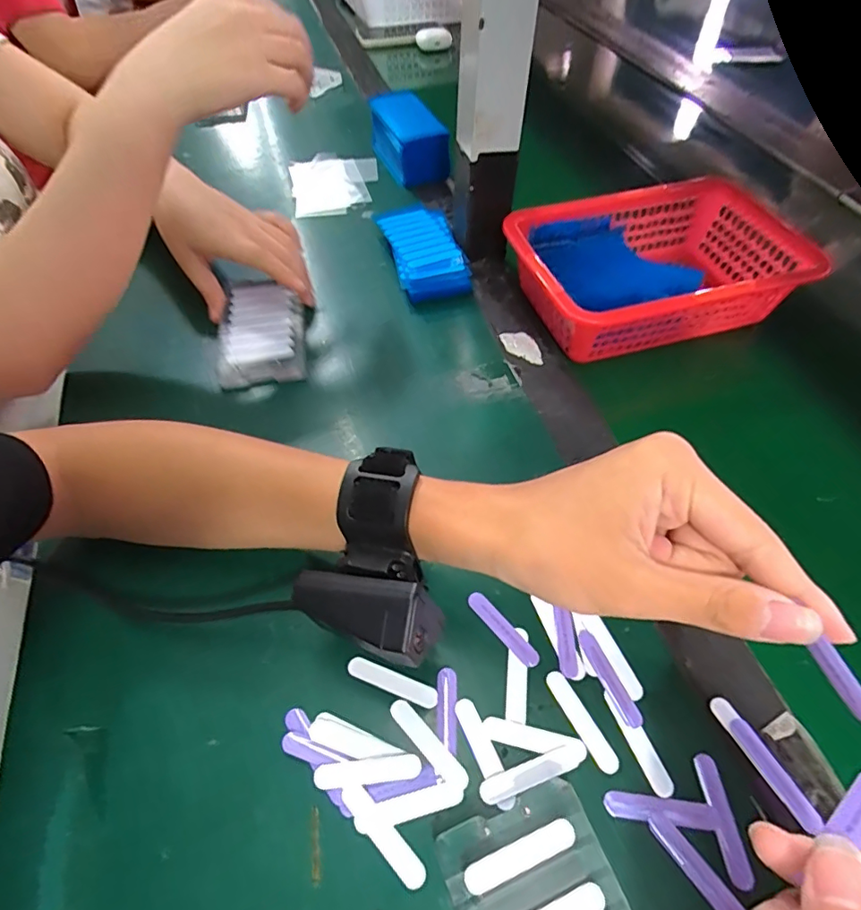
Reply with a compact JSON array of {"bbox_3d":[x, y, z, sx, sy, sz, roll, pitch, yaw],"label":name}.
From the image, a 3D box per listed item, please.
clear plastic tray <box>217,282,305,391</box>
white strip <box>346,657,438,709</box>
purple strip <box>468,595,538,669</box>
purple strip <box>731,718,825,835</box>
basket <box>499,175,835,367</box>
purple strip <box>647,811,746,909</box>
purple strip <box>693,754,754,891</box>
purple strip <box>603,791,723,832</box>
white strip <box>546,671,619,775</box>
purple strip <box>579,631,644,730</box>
[{"bbox_3d":[-0.141,-0.105,0.436,0.068,0.013,0.110,-9,57,-9],"label":"clear plastic tray"},{"bbox_3d":[-0.020,0.121,0.279,0.051,0.004,0.010,20,57,10],"label":"white strip"},{"bbox_3d":[0.041,0.098,0.294,0.010,0.004,0.050,-35,64,-23],"label":"purple strip"},{"bbox_3d":[0.165,0.152,0.250,0.011,0.004,0.049,-19,51,-14],"label":"purple strip"},{"bbox_3d":[0.191,-0.158,0.447,0.235,0.060,0.145,-11,57,-10],"label":"basket"},{"bbox_3d":[0.119,0.184,0.231,0.010,0.004,0.050,-31,63,-22],"label":"purple strip"},{"bbox_3d":[0.135,0.168,0.241,0.010,0.004,0.051,-3,56,-5],"label":"purple strip"},{"bbox_3d":[0.108,0.166,0.243,0.052,0.004,0.011,8,56,2],"label":"purple strip"},{"bbox_3d":[0.077,0.135,0.266,0.011,0.004,0.050,-23,60,-17],"label":"white strip"},{"bbox_3d":[0.095,0.118,0.278,0.010,0.004,0.050,-19,59,-15],"label":"purple strip"}]

